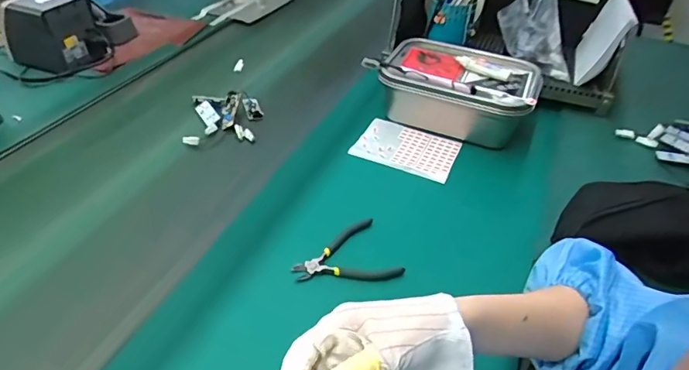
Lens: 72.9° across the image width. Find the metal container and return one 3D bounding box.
[{"bbox_3d":[0.180,-0.158,0.776,0.259,0.094,0.166,18,43,19],"label":"metal container"}]

